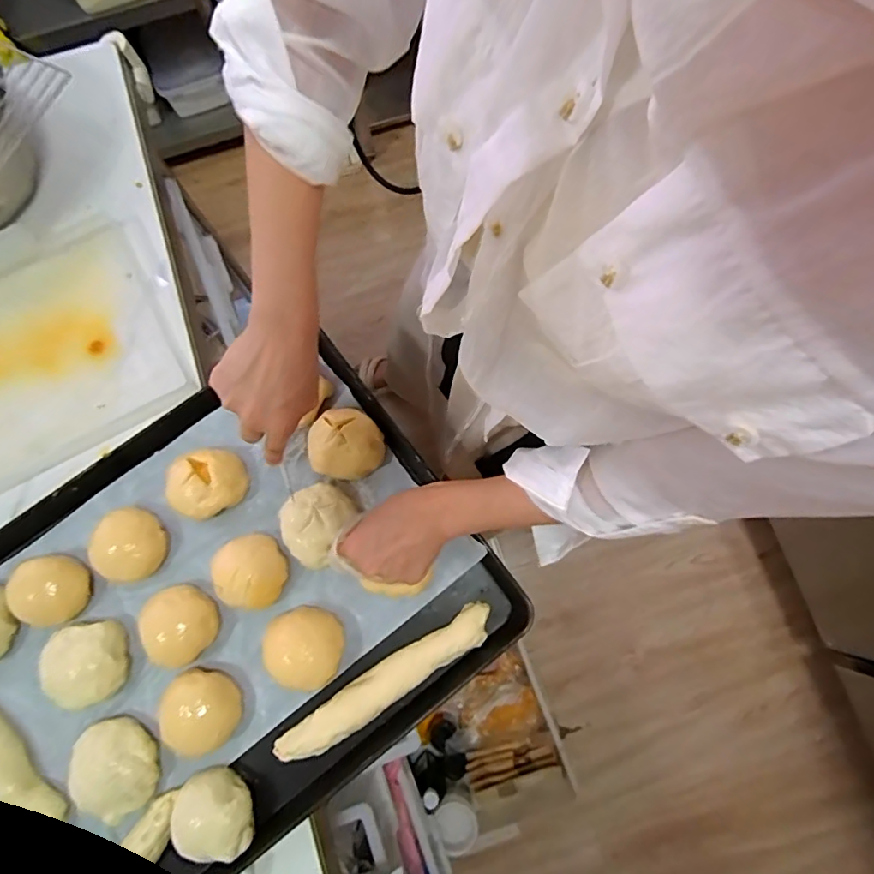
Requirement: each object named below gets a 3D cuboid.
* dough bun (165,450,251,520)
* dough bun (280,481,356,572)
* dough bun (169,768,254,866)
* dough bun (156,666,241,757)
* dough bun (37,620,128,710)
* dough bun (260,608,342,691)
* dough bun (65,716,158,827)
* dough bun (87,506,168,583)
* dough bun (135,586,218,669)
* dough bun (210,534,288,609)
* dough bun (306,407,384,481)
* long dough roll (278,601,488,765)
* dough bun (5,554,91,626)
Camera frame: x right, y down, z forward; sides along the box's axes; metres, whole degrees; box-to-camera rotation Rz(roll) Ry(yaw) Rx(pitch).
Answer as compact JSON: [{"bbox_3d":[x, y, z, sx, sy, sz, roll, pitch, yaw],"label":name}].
[{"bbox_3d":[-0.237,0.046,0.530,0.081,0.043,0.070,-31,80,-5],"label":"dough bun"},{"bbox_3d":[-0.123,0.089,0.525,0.077,0.040,0.082,27,81,6],"label":"dough bun"},{"bbox_3d":[-0.206,0.347,0.473,0.069,0.037,0.072,0,79,1],"label":"dough bun"},{"bbox_3d":[-0.225,0.259,0.491,0.075,0.038,0.065,28,81,6],"label":"dough bun"},{"bbox_3d":[-0.341,0.220,0.498,0.068,0.039,0.077,-20,80,-3],"label":"dough bun"},{"bbox_3d":[-0.131,0.204,0.503,0.074,0.035,0.069,0,79,1],"label":"dough bun"},{"bbox_3d":[-0.300,0.308,0.482,0.067,0.033,0.082,-37,81,-6],"label":"dough bun"},{"bbox_3d":[-0.312,0.109,0.525,0.066,0.033,0.070,0,79,1],"label":"dough bun"},{"bbox_3d":[-0.253,0.183,0.505,0.068,0.034,0.067,0,79,1],"label":"dough bun"},{"bbox_3d":[-0.185,0.132,0.513,0.066,0.041,0.067,0,79,1],"label":"dough bun"},{"bbox_3d":[-0.094,0.010,0.538,0.073,0.044,0.071,0,79,1],"label":"dough bun"},{"bbox_3d":[-0.048,0.239,0.502,0.233,0.020,0.037,-32,81,-5],"label":"long dough roll"},{"bbox_3d":[-0.383,0.152,0.514,0.065,0.029,0.064,0,77,-1],"label":"dough bun"}]

